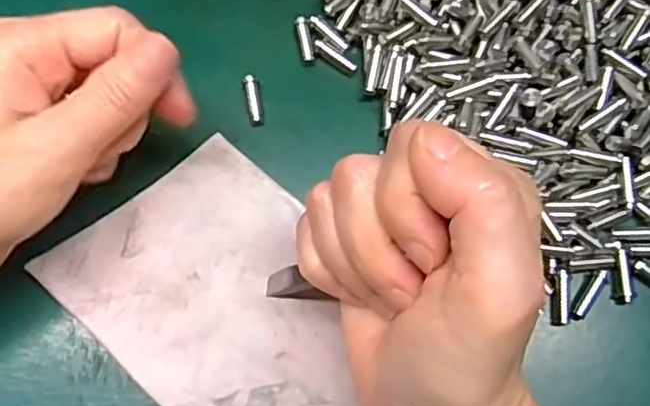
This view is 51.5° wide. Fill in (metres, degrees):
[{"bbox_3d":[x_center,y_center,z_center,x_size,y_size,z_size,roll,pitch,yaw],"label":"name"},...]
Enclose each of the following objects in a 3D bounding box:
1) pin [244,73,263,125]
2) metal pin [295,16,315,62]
[{"bbox_3d":[-0.030,-0.043,0.283,0.006,0.006,0.021,-8,76,-2],"label":"pin"},{"bbox_3d":[-0.009,-0.071,0.290,0.005,0.004,0.020,-13,76,-3],"label":"metal pin"}]

